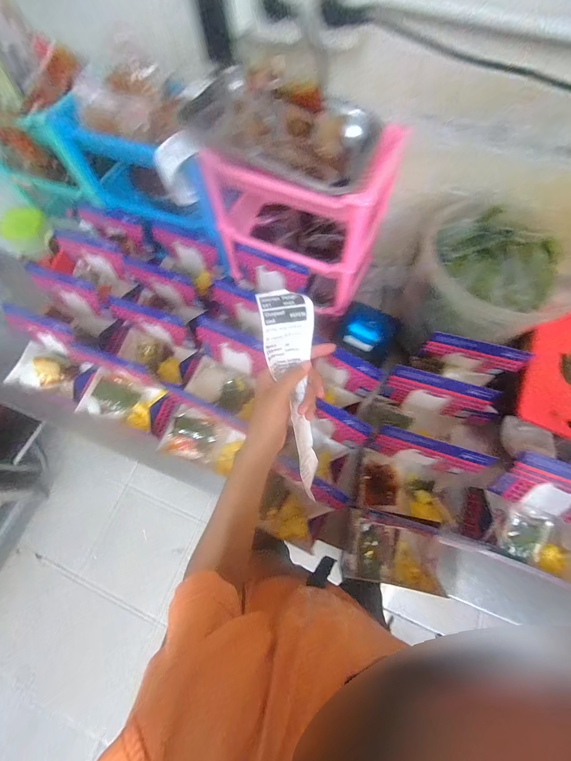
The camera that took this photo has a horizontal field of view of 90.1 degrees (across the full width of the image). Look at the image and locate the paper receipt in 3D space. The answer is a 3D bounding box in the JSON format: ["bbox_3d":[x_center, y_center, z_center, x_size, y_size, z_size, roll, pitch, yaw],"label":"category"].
[{"bbox_3d":[0.020,0.027,0.345,0.054,0.259,0.035,-13,29,-2],"label":"paper receipt"}]

